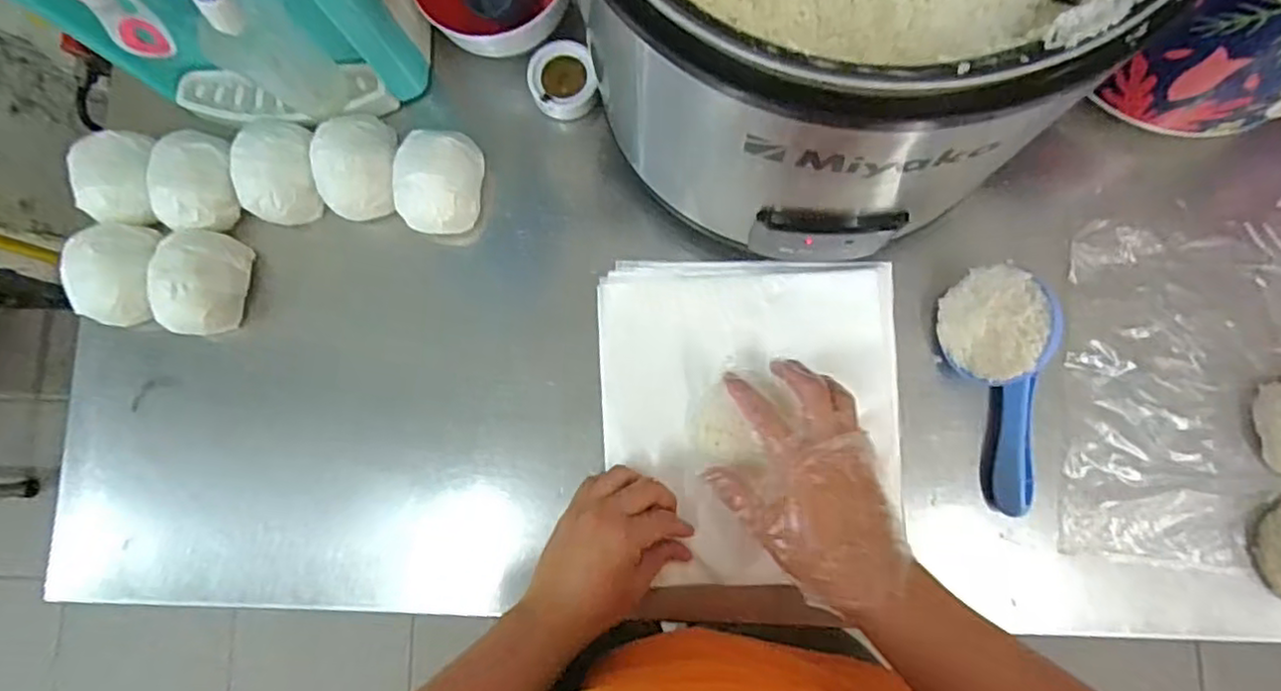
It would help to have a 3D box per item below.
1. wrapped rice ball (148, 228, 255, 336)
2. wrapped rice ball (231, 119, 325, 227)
[{"bbox_3d":[-0.419,-0.059,0.642,0.073,0.073,0.099,11,82,6],"label":"wrapped rice ball"},{"bbox_3d":[-0.346,-0.164,0.650,0.077,0.060,0.097,-5,81,4],"label":"wrapped rice ball"}]

